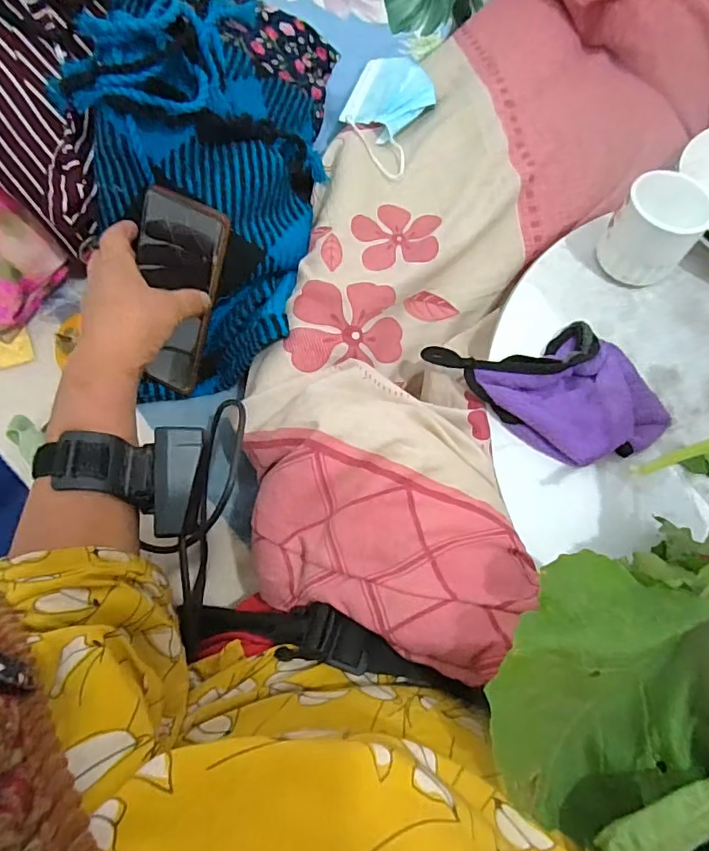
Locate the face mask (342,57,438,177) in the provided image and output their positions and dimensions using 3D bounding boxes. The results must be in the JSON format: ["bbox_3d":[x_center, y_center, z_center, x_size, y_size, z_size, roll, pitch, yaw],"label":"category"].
[{"bbox_3d":[0.028,-0.301,0.498,0.080,0.018,0.134,21,70,7],"label":"face mask"}]

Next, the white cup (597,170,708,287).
[{"bbox_3d":[0.239,-0.156,0.416,0.065,0.075,0.054,33,72,11],"label":"white cup"}]

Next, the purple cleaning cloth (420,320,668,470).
[{"bbox_3d":[0.155,-0.033,0.398,0.111,0.032,0.158,-41,75,-15],"label":"purple cleaning cloth"}]

